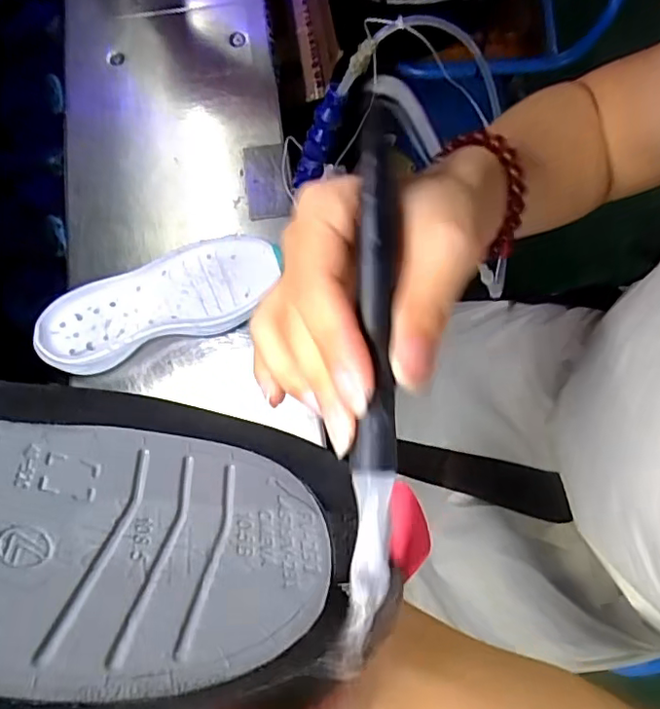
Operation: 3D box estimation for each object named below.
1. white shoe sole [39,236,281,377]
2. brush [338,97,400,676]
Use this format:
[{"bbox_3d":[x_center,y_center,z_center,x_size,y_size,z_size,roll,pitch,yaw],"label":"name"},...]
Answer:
[{"bbox_3d":[-0.159,-0.051,0.549,0.225,0.035,0.085,-21,77,-4],"label":"white shoe sole"},{"bbox_3d":[0.014,-0.001,0.178,0.013,0.013,0.167,2,77,1],"label":"brush"}]

